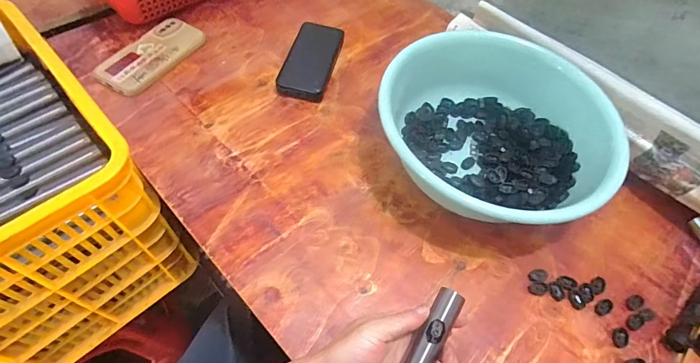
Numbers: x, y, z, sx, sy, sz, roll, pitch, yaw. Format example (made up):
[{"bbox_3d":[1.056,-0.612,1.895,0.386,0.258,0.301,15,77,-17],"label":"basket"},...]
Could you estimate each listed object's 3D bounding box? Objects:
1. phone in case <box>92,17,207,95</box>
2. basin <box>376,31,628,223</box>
[{"bbox_3d":[-0.308,-0.197,0.599,0.082,0.015,0.167,28,60,12],"label":"phone in case"},{"bbox_3d":[0.181,-0.056,0.501,0.268,0.107,0.272,2,58,-4],"label":"basin"}]

